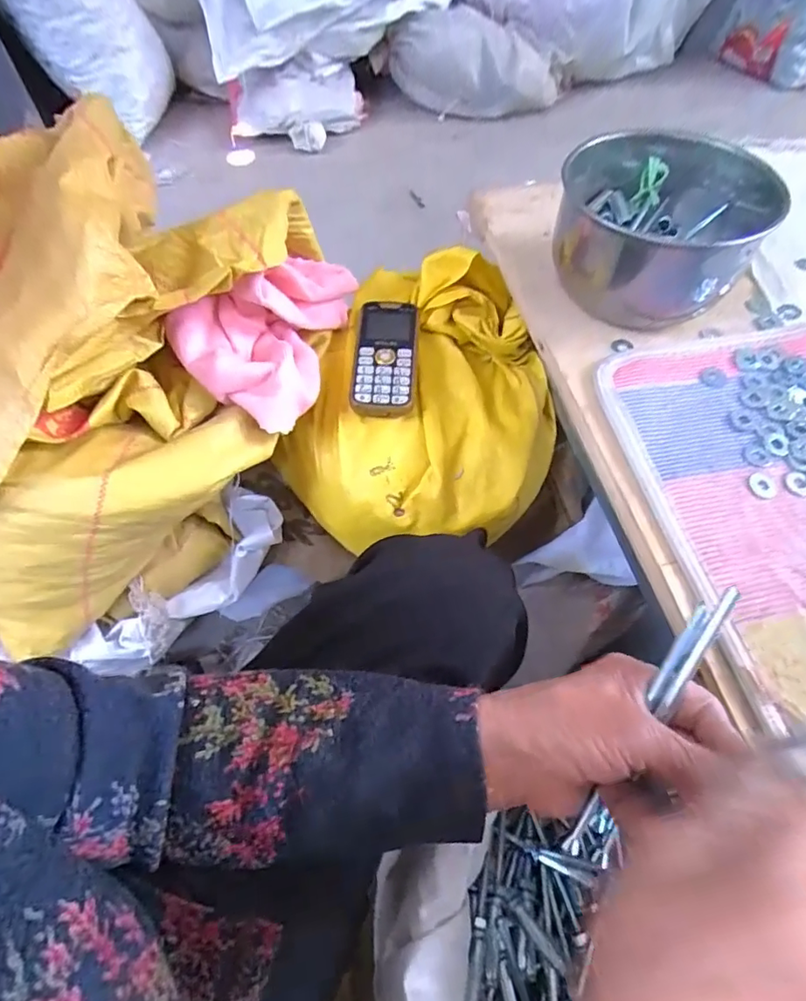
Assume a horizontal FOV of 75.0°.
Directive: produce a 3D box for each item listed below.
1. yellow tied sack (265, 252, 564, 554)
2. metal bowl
[{"bbox_3d":[0.035,-0.100,0.514,0.233,0.139,0.294,23,63,13],"label":"yellow tied sack"},{"bbox_3d":[0.214,-0.233,0.451,0.157,0.097,0.157,0,58,1],"label":"metal bowl"}]

